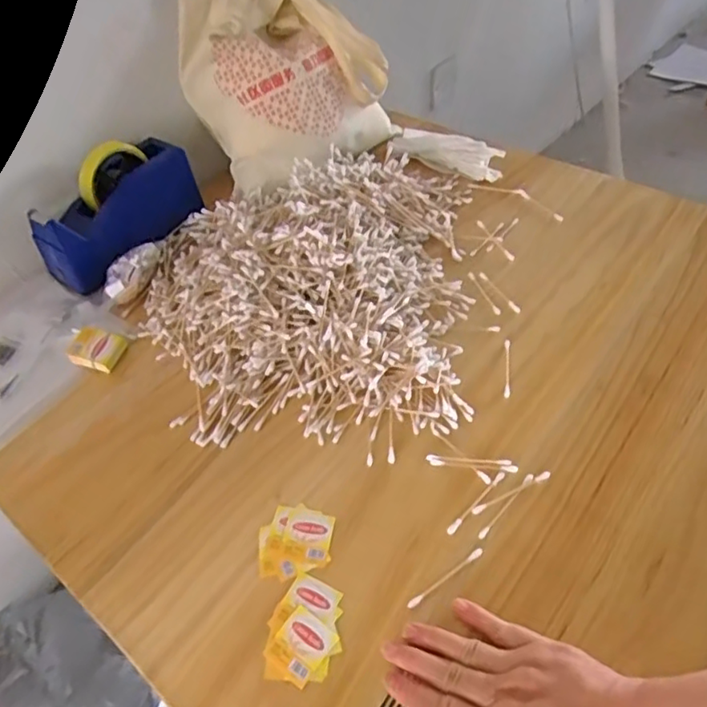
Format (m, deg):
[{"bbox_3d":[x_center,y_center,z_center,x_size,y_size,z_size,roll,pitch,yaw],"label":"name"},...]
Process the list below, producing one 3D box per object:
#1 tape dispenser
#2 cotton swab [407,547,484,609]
[{"bbox_3d":[-0.285,-0.178,0.727,0.084,0.105,0.201,27,57,26],"label":"tape dispenser"},{"bbox_3d":[0.071,0.173,0.460,0.073,0.004,0.007,-31,53,-20],"label":"cotton swab"}]

